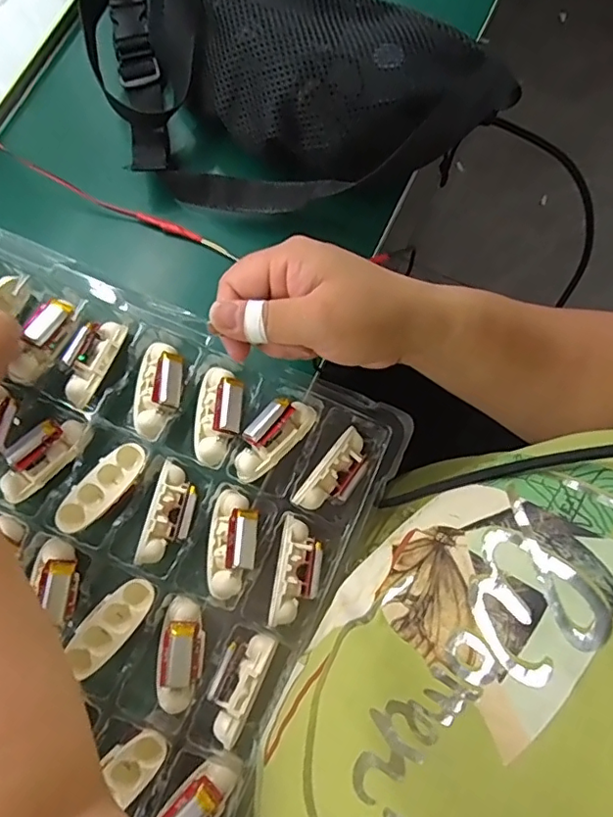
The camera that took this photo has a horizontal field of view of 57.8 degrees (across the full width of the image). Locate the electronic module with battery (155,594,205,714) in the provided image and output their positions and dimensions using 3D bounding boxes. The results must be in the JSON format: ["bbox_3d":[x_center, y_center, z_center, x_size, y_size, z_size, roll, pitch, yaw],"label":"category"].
[{"bbox_3d":[-0.075,0.145,0.328,0.024,0.017,0.062,-3,76,-2],"label":"electronic module with battery"}]

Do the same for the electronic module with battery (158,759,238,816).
[{"bbox_3d":[-0.059,0.222,0.311,0.026,0.022,0.055,42,79,8],"label":"electronic module with battery"}]

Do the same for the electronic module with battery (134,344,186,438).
[{"bbox_3d":[-0.098,-0.014,0.360,0.031,0.013,0.064,7,76,0],"label":"electronic module with battery"}]

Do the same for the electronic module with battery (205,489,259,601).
[{"bbox_3d":[-0.047,0.083,0.341,0.031,0.015,0.064,5,76,0],"label":"electronic module with battery"}]

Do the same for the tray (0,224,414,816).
[{"bbox_3d":[-0.230,0.112,0.328,0.443,0.042,0.452,24,77,4],"label":"tray"}]

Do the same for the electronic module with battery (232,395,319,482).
[{"bbox_3d":[-0.022,0.017,0.355,0.029,0.015,0.064,41,79,8],"label":"electronic module with battery"}]

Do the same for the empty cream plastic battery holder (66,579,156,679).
[{"bbox_3d":[-0.114,0.126,0.331,0.025,0.014,0.056,39,78,8],"label":"empty cream plastic battery holder"}]

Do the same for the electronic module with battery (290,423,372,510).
[{"bbox_3d":[0.020,0.041,0.352,0.027,0.014,0.063,40,62,8],"label":"electronic module with battery"}]

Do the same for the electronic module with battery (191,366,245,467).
[{"bbox_3d":[-0.058,0.004,0.357,0.032,0.014,0.062,5,76,0],"label":"electronic module with battery"}]

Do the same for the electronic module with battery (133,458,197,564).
[{"bbox_3d":[-0.085,0.066,0.345,0.025,0.018,0.062,14,64,2],"label":"electronic module with battery"}]

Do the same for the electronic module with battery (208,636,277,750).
[{"bbox_3d":[-0.041,0.163,0.329,0.026,0.015,0.061,23,77,4],"label":"electronic module with battery"}]

